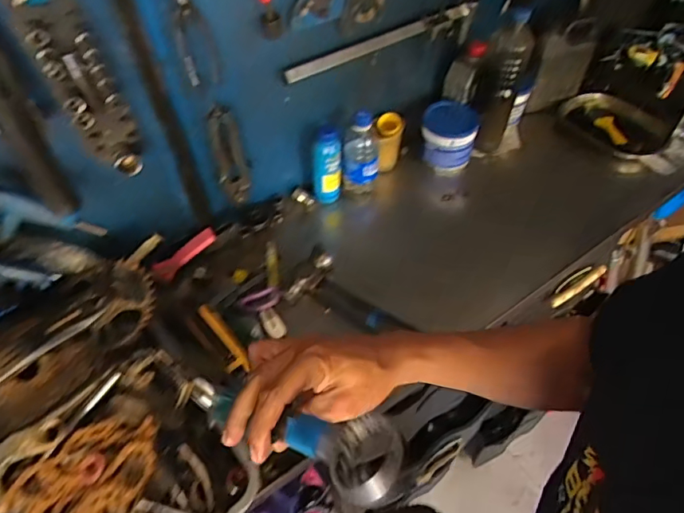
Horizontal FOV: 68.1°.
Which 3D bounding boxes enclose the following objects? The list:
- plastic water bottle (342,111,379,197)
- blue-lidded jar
[{"bbox_3d":[0.034,-0.188,0.914,0.063,0.164,0.055,3,51,5],"label":"plastic water bottle"},{"bbox_3d":[0.206,-0.231,0.981,0.103,0.094,0.102,7,52,8],"label":"blue-lidded jar"}]

